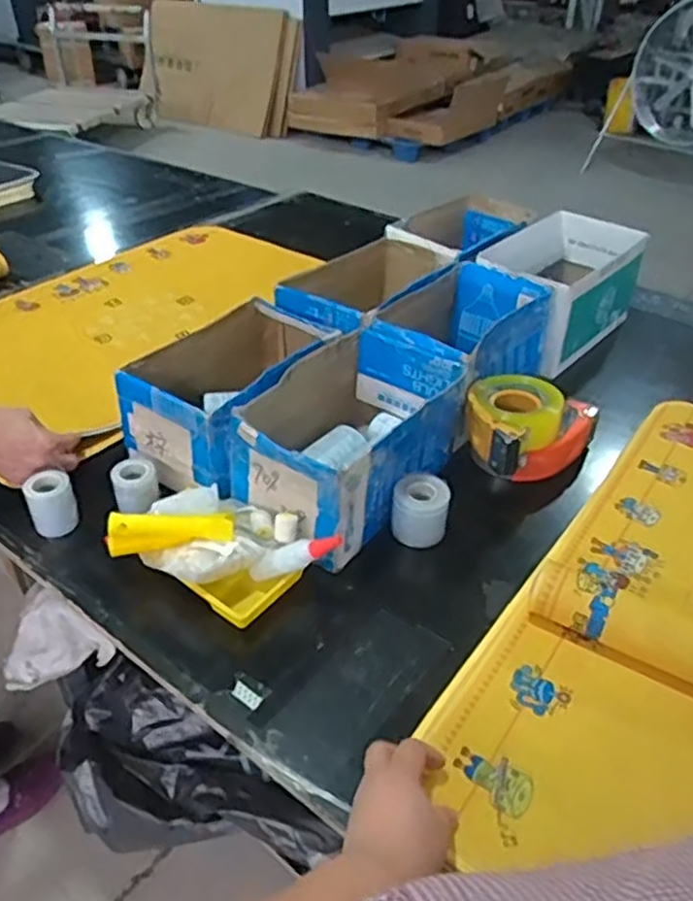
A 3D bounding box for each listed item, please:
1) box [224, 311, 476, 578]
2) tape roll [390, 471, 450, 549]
[{"bbox_3d":[0.006,-0.025,0.908,0.184,0.131,0.300,25,43,29],"label":"box"},{"bbox_3d":[0.091,0.073,0.873,0.068,0.062,0.062,8,37,9],"label":"tape roll"}]

